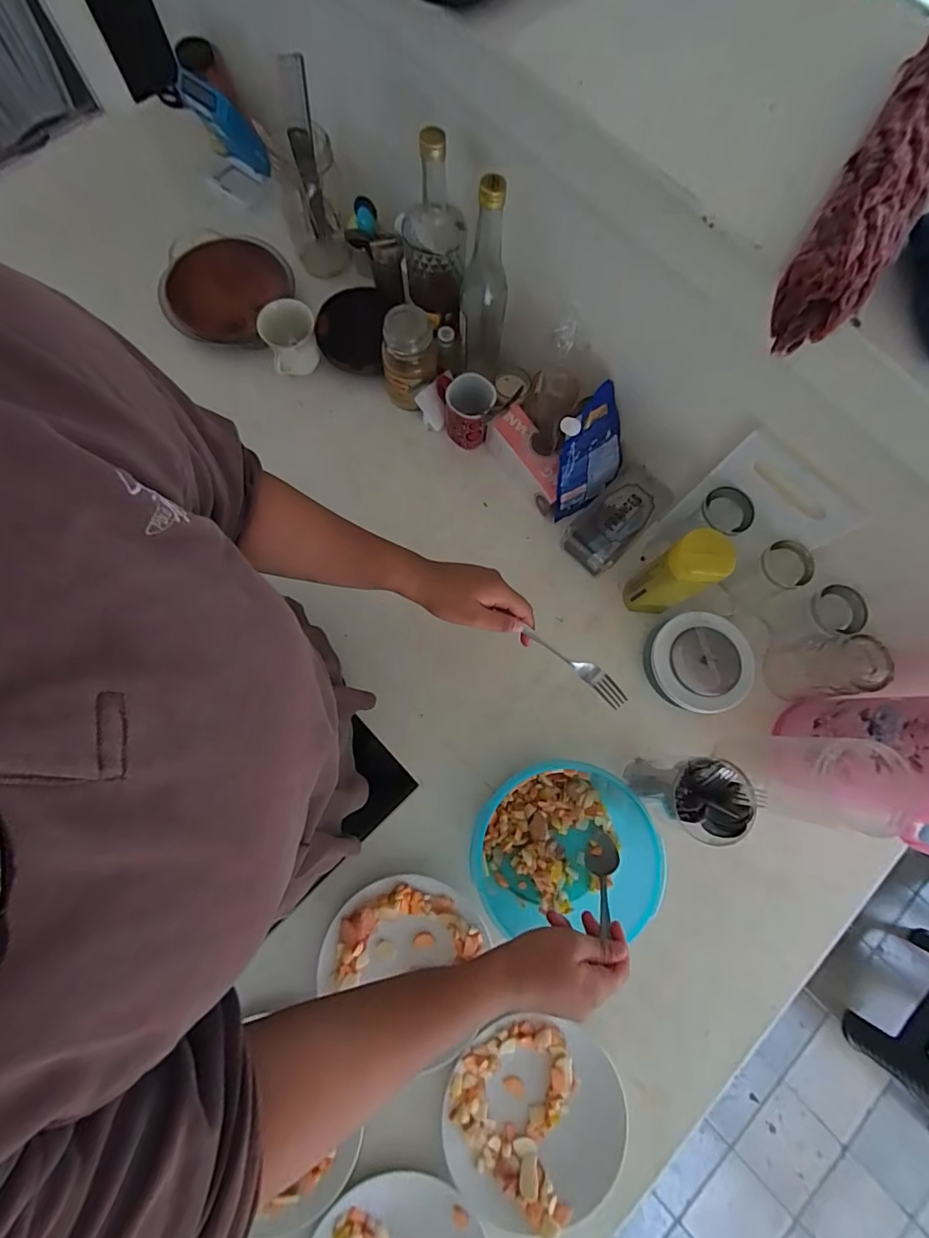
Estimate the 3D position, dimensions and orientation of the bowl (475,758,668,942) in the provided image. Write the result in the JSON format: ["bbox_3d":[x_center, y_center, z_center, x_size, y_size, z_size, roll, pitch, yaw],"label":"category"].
[{"bbox_3d":[0.110,0.259,0.571,0.199,0.104,0.174,-5,78,-3],"label":"bowl"}]

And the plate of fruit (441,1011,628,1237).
[{"bbox_3d":[0.075,0.556,0.541,0.189,0.029,0.187,0,78,-1],"label":"plate of fruit"}]

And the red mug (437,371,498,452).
[{"bbox_3d":[0.000,-0.299,0.705,0.080,0.085,0.071,6,78,0],"label":"red mug"}]

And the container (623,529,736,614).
[{"bbox_3d":[0.260,-0.049,0.606,0.058,0.173,0.058,0,78,-1],"label":"container"}]

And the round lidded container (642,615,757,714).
[{"bbox_3d":[0.313,0.059,0.649,0.128,0.036,0.126,0,78,-1],"label":"round lidded container"}]

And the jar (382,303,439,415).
[{"bbox_3d":[-0.077,-0.364,0.686,0.076,0.112,0.072,0,78,-1],"label":"jar"}]

